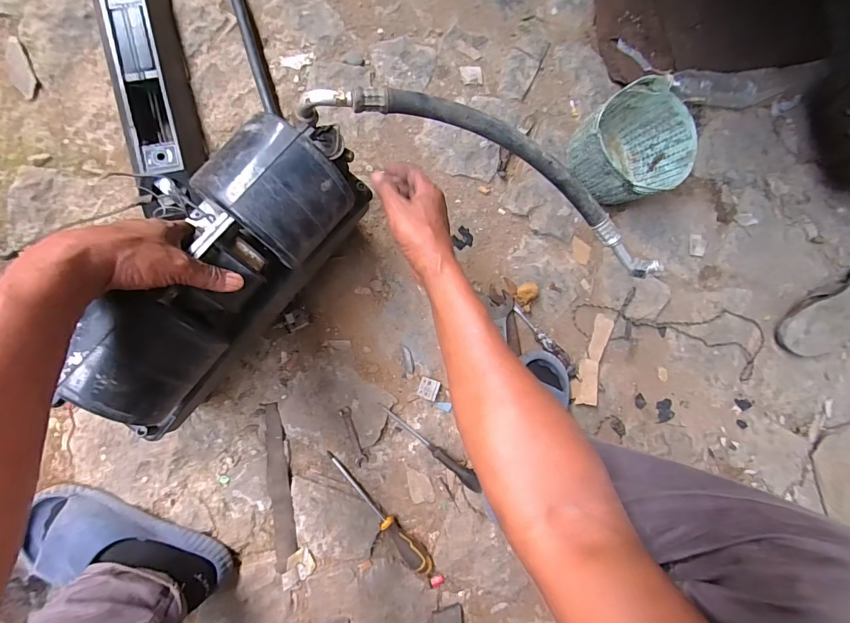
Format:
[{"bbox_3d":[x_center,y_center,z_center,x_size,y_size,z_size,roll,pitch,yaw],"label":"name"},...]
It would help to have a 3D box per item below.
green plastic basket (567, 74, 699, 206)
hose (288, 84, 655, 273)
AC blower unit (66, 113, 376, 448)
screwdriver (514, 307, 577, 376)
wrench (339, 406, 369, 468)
[{"bbox_3d":[0.349,-0.279,0.698,0.180,0.125,0.169,-21,92,-8],"label":"green plastic basket"},{"bbox_3d":[0.094,-0.158,0.450,0.447,0.071,0.070,21,86,-8],"label":"hose"},{"bbox_3d":[-0.207,-0.034,0.434,0.124,0.172,0.318,35,83,-7],"label":"AC blower unit"},{"bbox_3d":[0.224,0.053,0.731,0.025,0.026,0.168,-41,95,-7],"label":"screwdriver"},{"bbox_3d":[-0.119,0.209,0.664,0.020,0.004,0.107,-19,102,-14],"label":"wrench"}]

